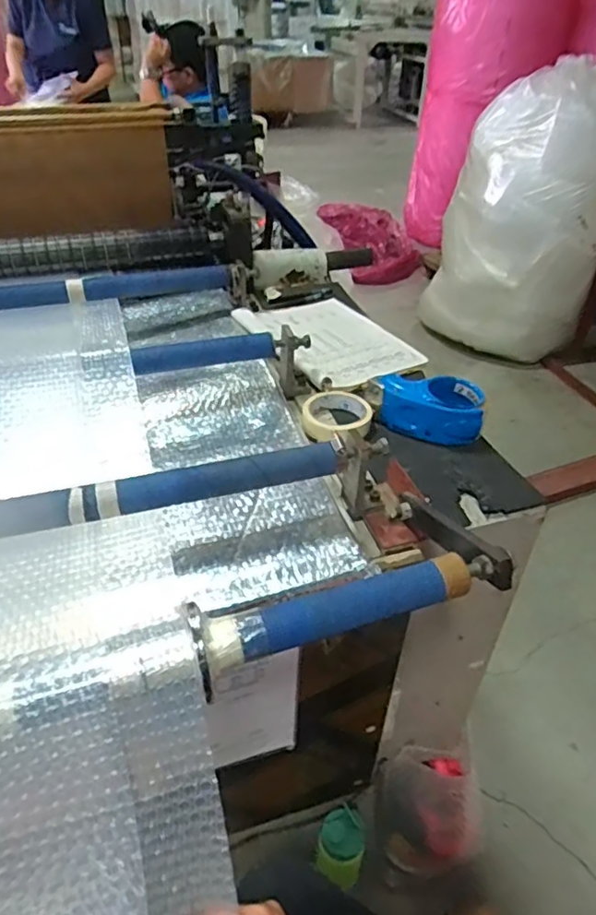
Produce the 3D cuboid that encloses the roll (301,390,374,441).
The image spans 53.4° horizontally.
[{"bbox_3d":[0.051,-0.057,0.829,0.088,0.033,0.092,2,39,-1],"label":"roll"}]

